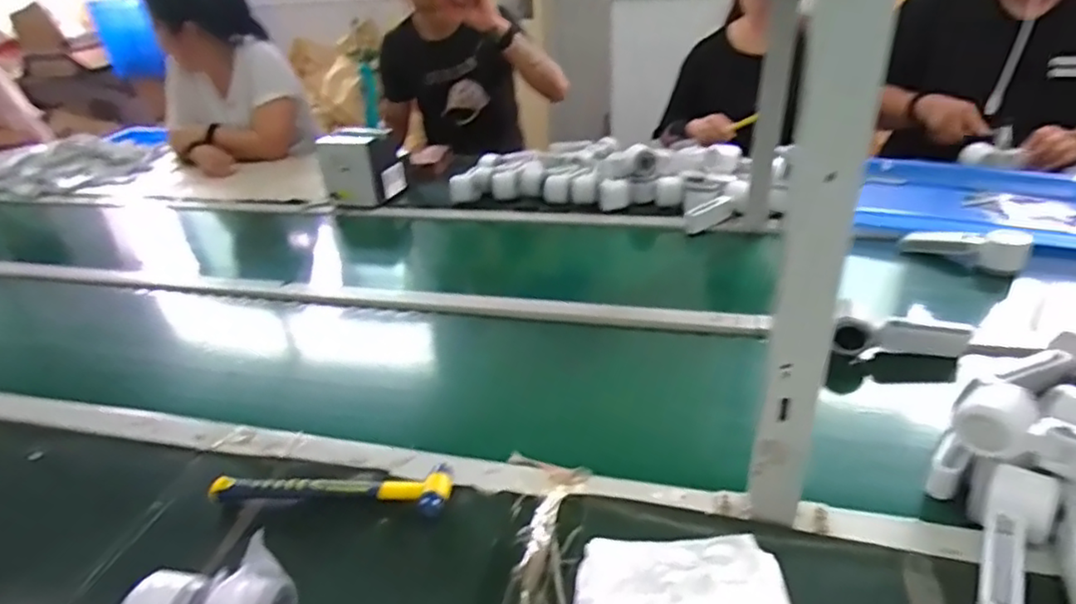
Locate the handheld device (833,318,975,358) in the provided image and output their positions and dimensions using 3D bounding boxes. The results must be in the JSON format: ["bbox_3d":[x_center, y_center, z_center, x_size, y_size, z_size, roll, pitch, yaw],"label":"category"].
[{"bbox_3d":[0.455,0.044,0.779,0.152,0.047,0.033,3,31,12],"label":"handheld device"}]

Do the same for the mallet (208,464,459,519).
[{"bbox_3d":[-0.209,0.190,0.637,0.243,0.026,0.059,0,31,6],"label":"mallet"}]

